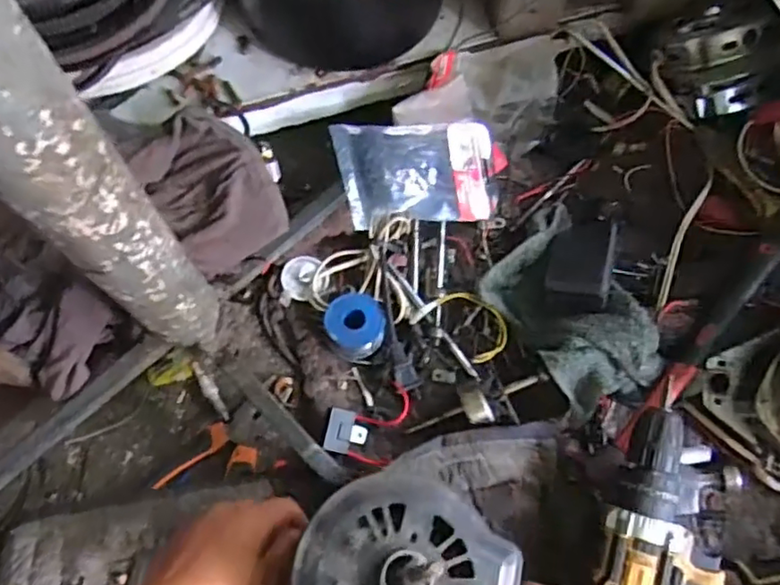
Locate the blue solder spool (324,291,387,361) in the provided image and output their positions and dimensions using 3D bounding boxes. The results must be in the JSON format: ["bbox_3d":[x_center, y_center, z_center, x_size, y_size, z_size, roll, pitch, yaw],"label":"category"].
[{"bbox_3d":[-0.032,0.030,0.562,0.053,0.035,0.058,1,70,-2],"label":"blue solder spool"}]

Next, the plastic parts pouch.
[{"bbox_3d":[0.034,-0.119,0.596,0.166,0.029,0.102,-10,85,-24],"label":"plastic parts pouch"}]

